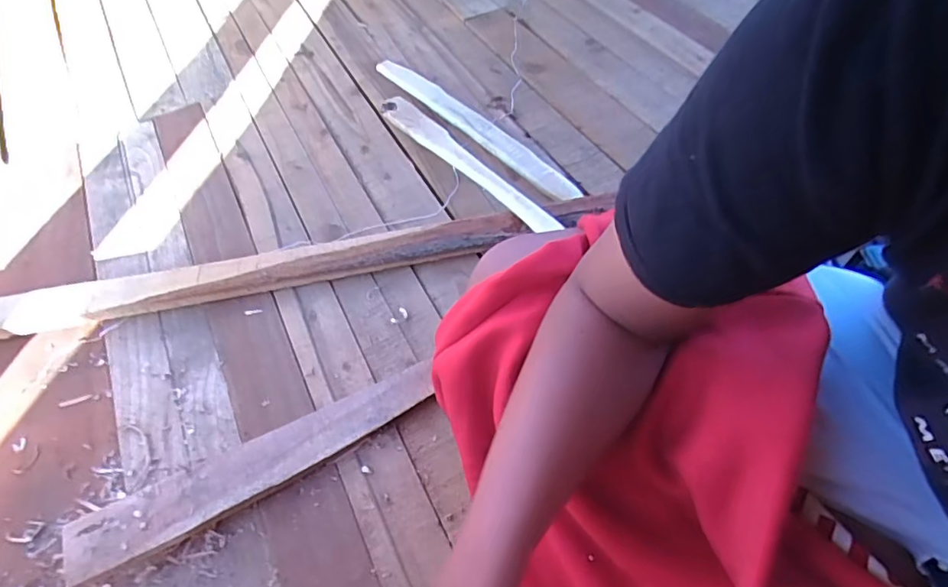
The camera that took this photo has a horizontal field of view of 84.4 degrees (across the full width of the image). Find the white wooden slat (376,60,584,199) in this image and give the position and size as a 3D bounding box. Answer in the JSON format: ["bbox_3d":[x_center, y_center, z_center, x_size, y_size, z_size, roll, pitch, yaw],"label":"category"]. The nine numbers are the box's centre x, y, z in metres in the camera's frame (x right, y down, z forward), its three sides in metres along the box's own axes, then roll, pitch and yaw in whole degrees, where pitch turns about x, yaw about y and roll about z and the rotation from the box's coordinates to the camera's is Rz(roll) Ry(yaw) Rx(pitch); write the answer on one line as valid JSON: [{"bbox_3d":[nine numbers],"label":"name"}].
[{"bbox_3d":[-0.005,-0.284,0.845,0.053,0.020,0.463,-35,59,-19],"label":"white wooden slat"}]

